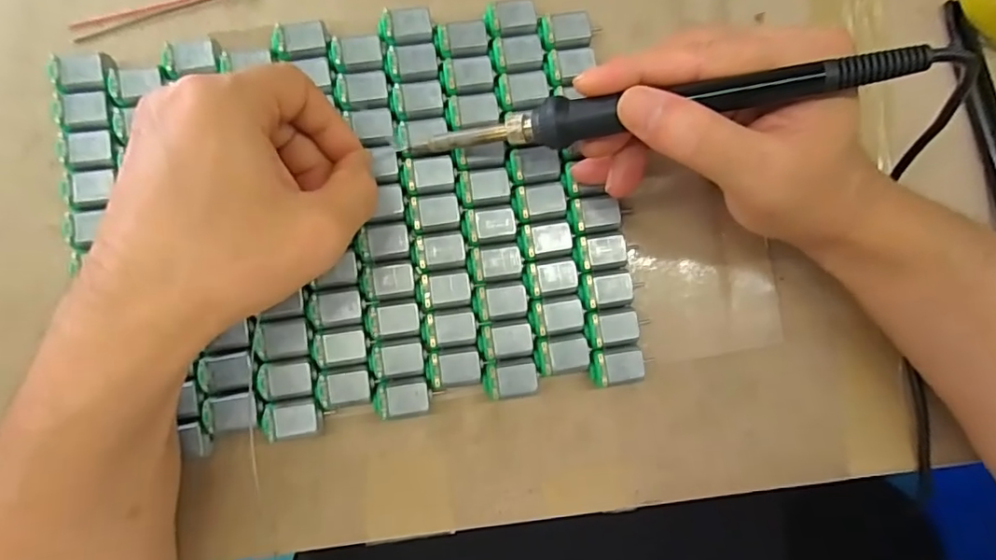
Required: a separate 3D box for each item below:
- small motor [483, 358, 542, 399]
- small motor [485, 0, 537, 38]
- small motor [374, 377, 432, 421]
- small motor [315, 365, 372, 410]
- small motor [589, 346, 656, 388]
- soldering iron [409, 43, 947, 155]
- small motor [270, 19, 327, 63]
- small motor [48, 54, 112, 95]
[{"bbox_3d":[0.006,0.049,0.284,0.027,0.016,0.018,-4,87,-4],"label":"small motor"},{"bbox_3d":[0.006,-0.135,0.296,0.026,0.014,0.020,-7,87,-4],"label":"small motor"},{"bbox_3d":[-0.047,0.058,0.282,0.027,0.018,0.018,-5,87,-4],"label":"small motor"},{"bbox_3d":[-0.075,0.053,0.282,0.026,0.019,0.019,-8,87,-4],"label":"small motor"},{"bbox_3d":[0.061,0.043,0.286,0.030,0.014,0.019,-4,87,-4],"label":"small motor"},{"bbox_3d":[0.054,-0.070,0.234,0.207,0.014,0.018,-4,87,21],"label":"soldering iron"},{"bbox_3d":[-0.100,-0.120,0.288,0.026,0.016,0.019,-8,87,-4],"label":"small motor"},{"bbox_3d":[-0.205,-0.101,0.281,0.025,0.016,0.019,-10,87,-4],"label":"small motor"}]

